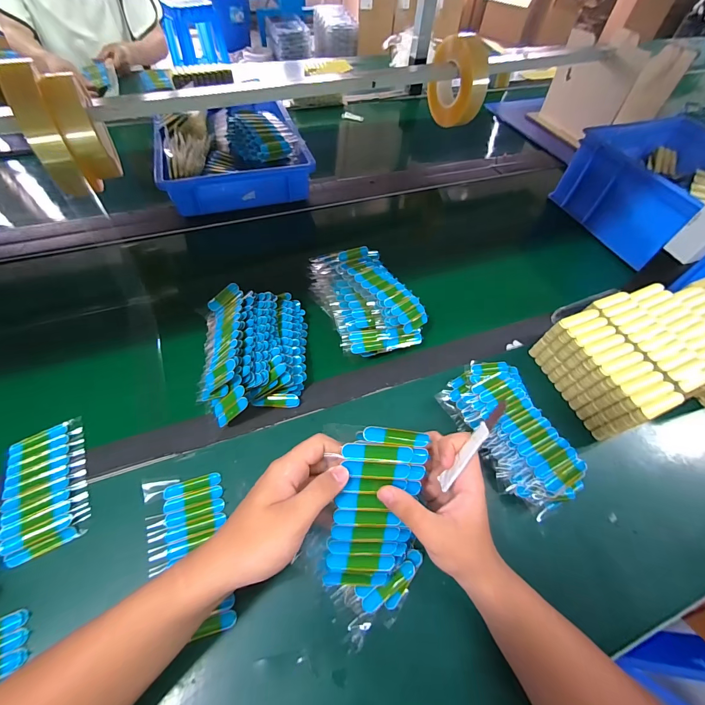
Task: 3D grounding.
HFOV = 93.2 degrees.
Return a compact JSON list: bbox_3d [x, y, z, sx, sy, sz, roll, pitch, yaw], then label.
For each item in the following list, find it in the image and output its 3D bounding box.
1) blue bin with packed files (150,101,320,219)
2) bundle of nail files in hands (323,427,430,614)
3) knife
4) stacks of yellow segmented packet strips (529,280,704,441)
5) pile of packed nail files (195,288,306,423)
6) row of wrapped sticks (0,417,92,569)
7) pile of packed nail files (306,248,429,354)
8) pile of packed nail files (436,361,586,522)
[{"bbox_3d":[-0.267,-0.453,0.729,0.289,0.091,0.337,-15,59,-13],"label":"blue bin with packed files"},{"bbox_3d":[0.017,0.165,0.314,0.095,0.199,0.034,0,15,-4],"label":"bundle of nail files in hands"},{"bbox_3d":[0.106,0.082,0.293,0.009,0.094,0.011,34,17,18],"label":"knife"},{"bbox_3d":[0.457,0.000,0.500,0.326,0.101,0.173,-12,58,-11],"label":"stacks of yellow segmented packet strips"},{"bbox_3d":[-0.140,-0.005,0.465,0.144,0.070,0.196,-4,57,-6],"label":"pile of packed nail files"},{"bbox_3d":[-0.350,0.150,0.382,0.079,0.016,0.145,-22,61,-17],"label":"row of wrapped sticks"},{"bbox_3d":[0.023,-0.080,0.519,0.132,0.076,0.188,-19,60,-15],"label":"pile of packed nail files"},{"bbox_3d":[0.210,0.103,0.439,0.124,0.051,0.197,-21,60,-16],"label":"pile of packed nail files"}]

